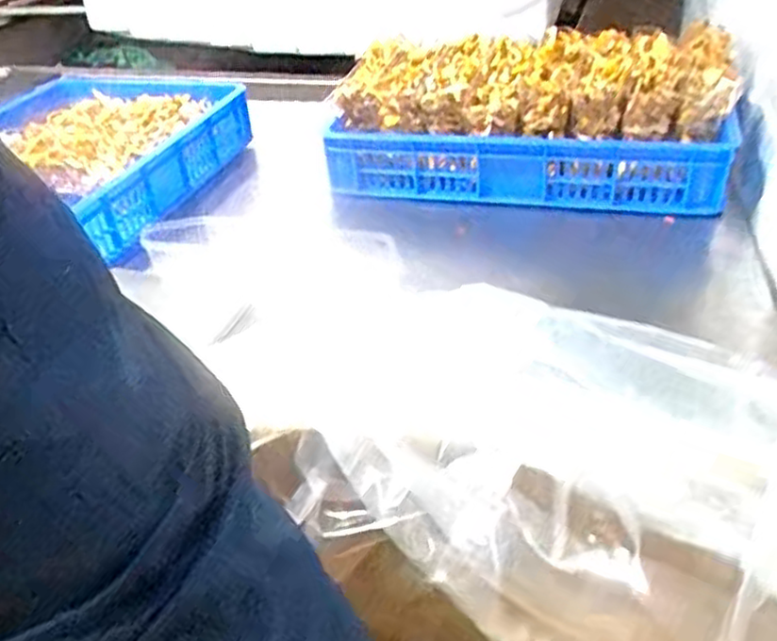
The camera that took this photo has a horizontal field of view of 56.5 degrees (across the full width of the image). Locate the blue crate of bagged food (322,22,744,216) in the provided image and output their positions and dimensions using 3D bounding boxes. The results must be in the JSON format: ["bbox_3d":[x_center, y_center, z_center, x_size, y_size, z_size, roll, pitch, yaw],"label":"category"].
[{"bbox_3d":[0.226,-0.339,1.172,0.596,0.157,0.370,5,37,14],"label":"blue crate of bagged food"}]

